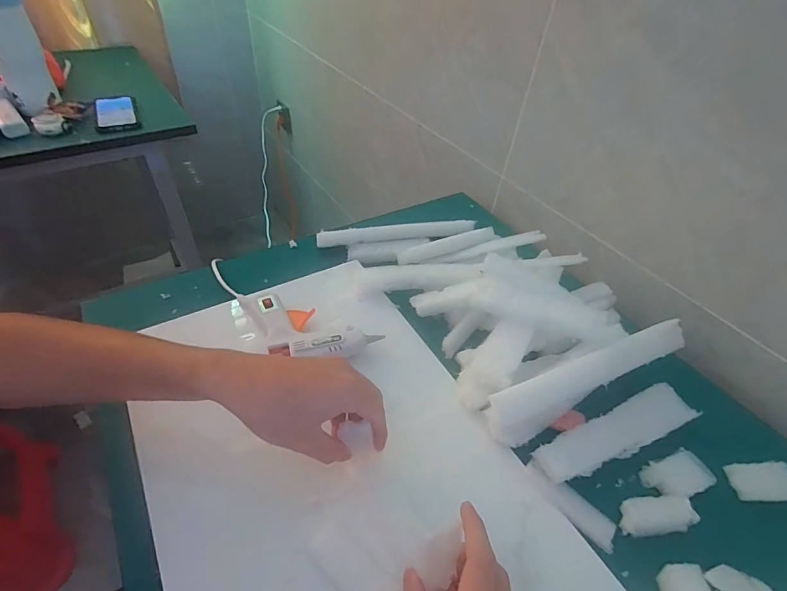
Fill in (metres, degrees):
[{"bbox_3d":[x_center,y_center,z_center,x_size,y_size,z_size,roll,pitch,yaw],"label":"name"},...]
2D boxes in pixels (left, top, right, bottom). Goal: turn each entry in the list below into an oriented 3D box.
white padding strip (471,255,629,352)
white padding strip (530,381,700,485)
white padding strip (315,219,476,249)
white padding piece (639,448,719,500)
[{"bbox_3d":[0.162,0.009,0.435,0.146,0.031,0.061,25,48,18],"label":"white padding strip"},{"bbox_3d":[0.224,0.133,0.395,0.186,0.014,0.042,-18,50,-18],"label":"white padding strip"},{"bbox_3d":[0.006,-0.095,0.597,0.235,0.021,0.025,-7,47,-9],"label":"white padding strip"},{"bbox_3d":[0.269,0.172,0.381,0.057,0.016,0.037,-15,49,-16],"label":"white padding piece"}]

